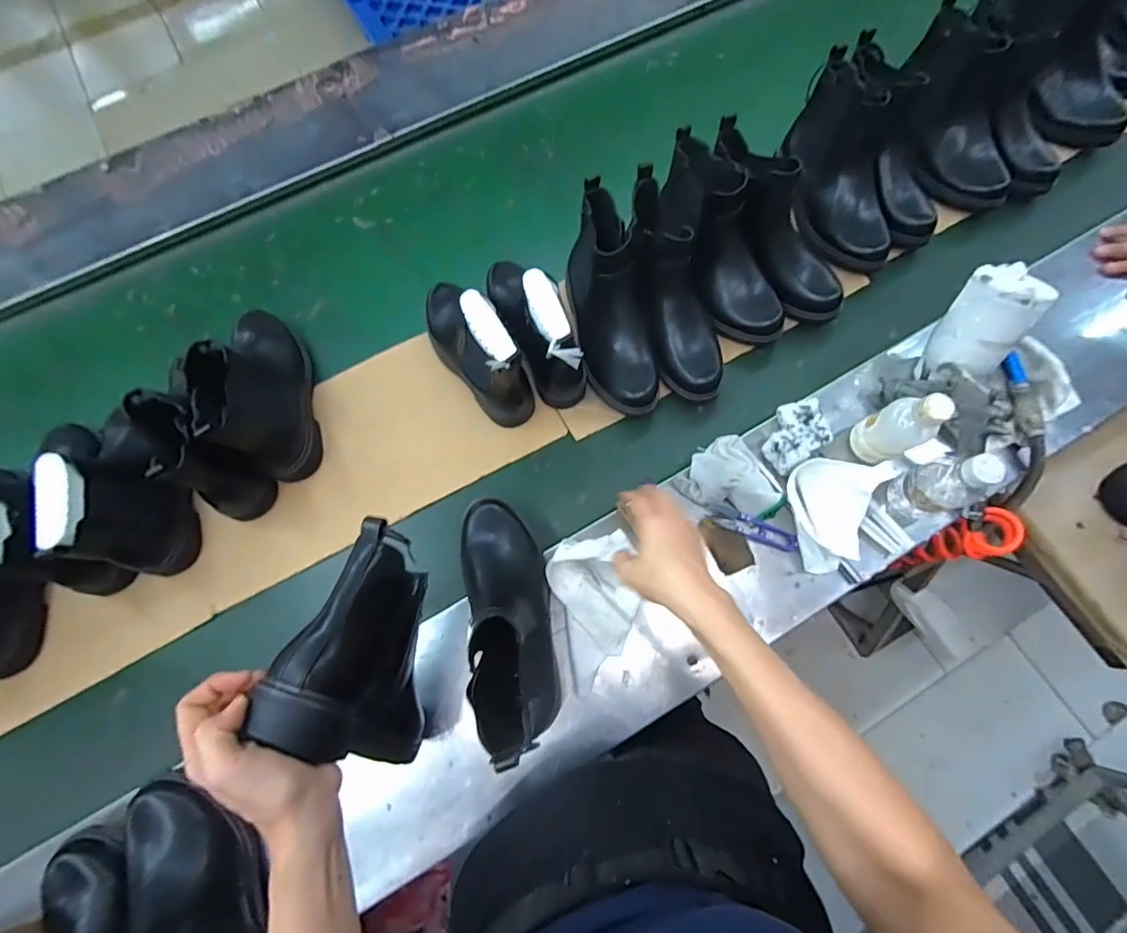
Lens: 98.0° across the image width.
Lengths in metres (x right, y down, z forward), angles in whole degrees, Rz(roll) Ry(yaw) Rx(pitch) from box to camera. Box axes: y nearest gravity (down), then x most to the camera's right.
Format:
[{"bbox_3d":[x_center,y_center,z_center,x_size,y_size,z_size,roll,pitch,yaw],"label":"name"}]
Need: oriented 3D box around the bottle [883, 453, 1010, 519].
[{"bbox_3d":[0.439,0.018,0.556,0.061,0.136,0.058,0,72,2],"label":"bottle"}]

